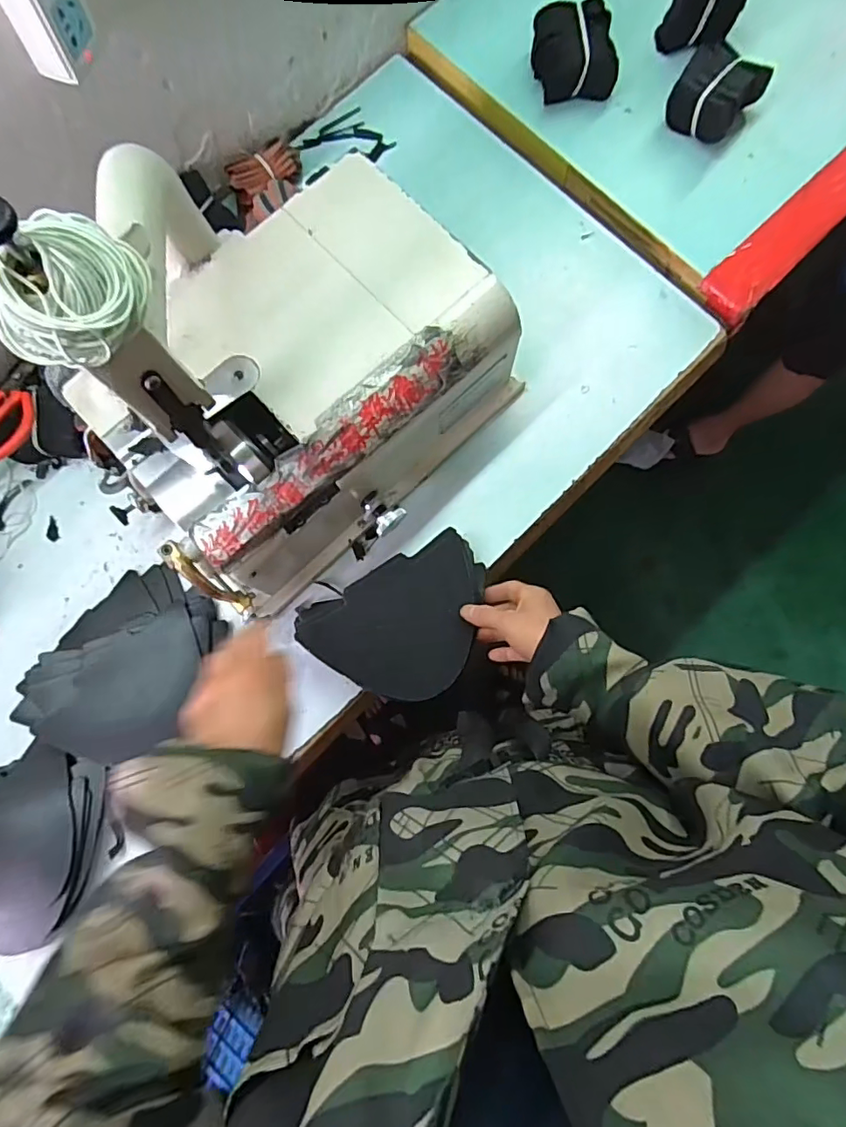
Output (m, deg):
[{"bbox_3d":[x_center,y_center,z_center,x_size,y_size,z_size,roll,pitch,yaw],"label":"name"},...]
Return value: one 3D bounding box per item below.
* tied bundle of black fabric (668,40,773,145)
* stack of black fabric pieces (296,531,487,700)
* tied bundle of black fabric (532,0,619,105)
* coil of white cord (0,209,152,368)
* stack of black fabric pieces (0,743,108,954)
[{"bbox_3d":[0.334,-0.537,0.621,0.087,0.050,0.095,35,84,4],"label":"tied bundle of black fabric"},{"bbox_3d":[-0.016,0.067,0.548,0.187,0.032,0.134,-27,84,-4],"label":"stack of black fabric pieces"},{"bbox_3d":[0.175,-0.590,0.625,0.095,0.059,0.084,3,83,0],"label":"tied bundle of black fabric"},{"bbox_3d":[-0.170,-0.134,0.264,0.052,0.048,0.076,20,83,2],"label":"coil of white cord"},{"bbox_3d":[-0.406,0.274,0.531,0.186,0.037,0.179,11,83,1],"label":"stack of black fabric pieces"}]

